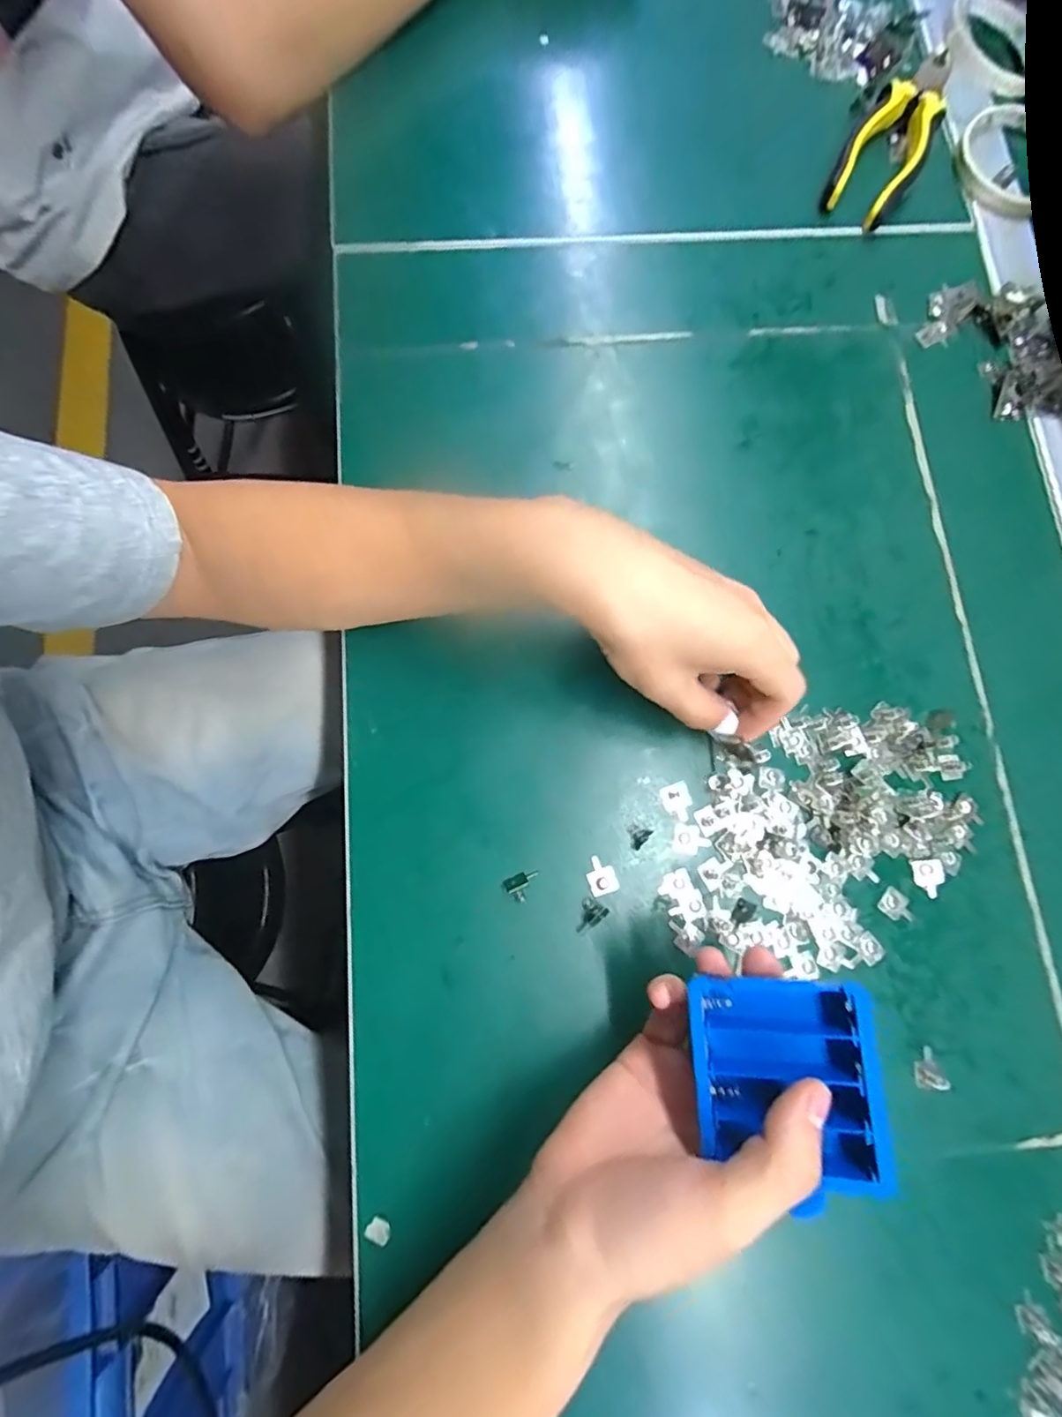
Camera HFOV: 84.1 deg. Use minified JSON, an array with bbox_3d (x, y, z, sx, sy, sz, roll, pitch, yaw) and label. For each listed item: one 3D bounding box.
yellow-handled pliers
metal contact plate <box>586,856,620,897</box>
[{"bbox_3d":[0.254,-0.402,0.414,0.050,0.022,0.146,28,80,4],"label":"yellow-handled pliers"},{"bbox_3d":[0.038,0.090,0.316,0.015,0.004,0.020,-19,80,-5],"label":"metal contact plate"}]

